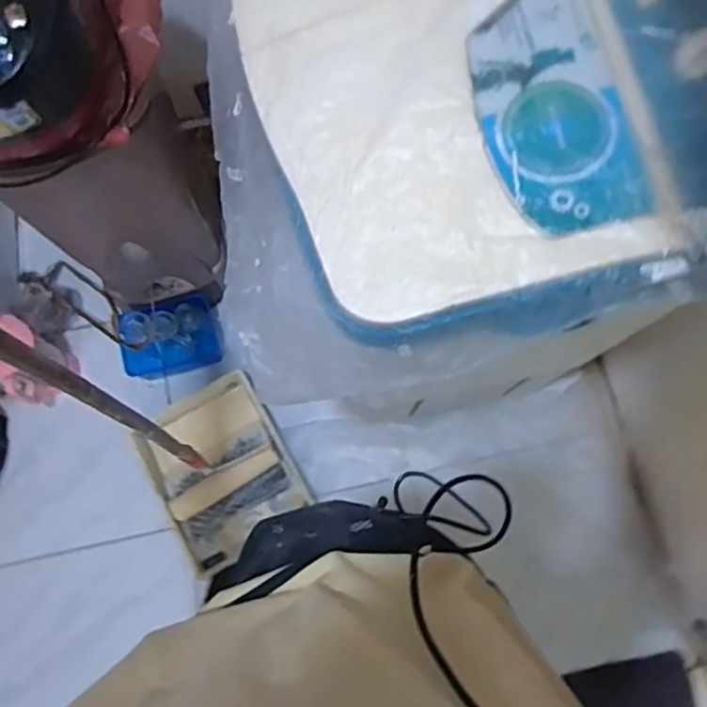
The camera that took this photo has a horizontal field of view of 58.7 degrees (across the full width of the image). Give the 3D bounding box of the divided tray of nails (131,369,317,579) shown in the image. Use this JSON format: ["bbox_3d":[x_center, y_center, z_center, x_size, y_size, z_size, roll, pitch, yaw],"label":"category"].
[{"bbox_3d":[-0.284,0.253,1.357,0.287,0.061,0.355,-29,77,-6],"label":"divided tray of nails"}]

